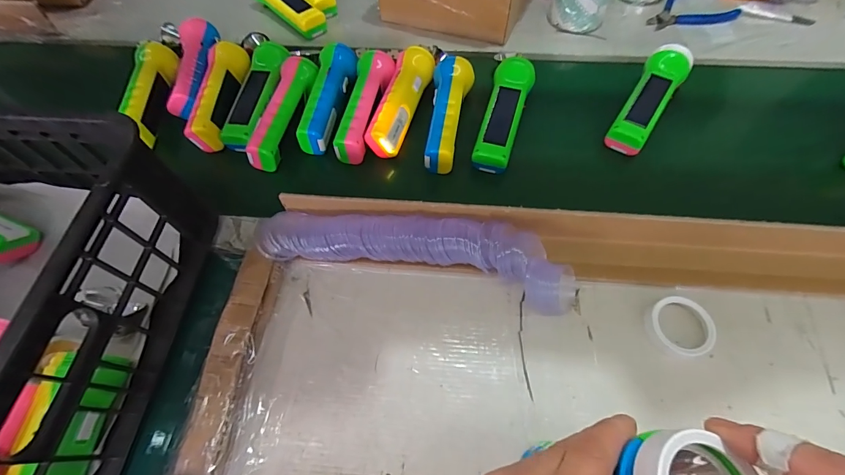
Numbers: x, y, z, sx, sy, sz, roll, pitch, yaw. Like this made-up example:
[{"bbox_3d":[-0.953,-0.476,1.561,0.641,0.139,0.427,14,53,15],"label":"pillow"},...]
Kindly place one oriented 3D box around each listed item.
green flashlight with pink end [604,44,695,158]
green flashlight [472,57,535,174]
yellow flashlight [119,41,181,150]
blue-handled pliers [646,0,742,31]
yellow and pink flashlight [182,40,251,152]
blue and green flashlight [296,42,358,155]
[{"bbox_3d":[0.286,-0.175,0.467,0.049,0.043,0.160,29,66,16],"label":"green flashlight with pink end"},{"bbox_3d":[0.102,-0.154,0.462,0.046,0.041,0.158,14,63,10],"label":"green flashlight"},{"bbox_3d":[-0.366,-0.205,0.505,0.048,0.039,0.188,-6,61,-1],"label":"yellow flashlight"},{"bbox_3d":[0.418,-0.356,0.584,0.143,0.011,0.100,-32,65,-15],"label":"blue-handled pliers"},{"bbox_3d":[-0.270,-0.189,0.498,0.047,0.036,0.172,12,59,-21],"label":"yellow and pink flashlight"},{"bbox_3d":[-0.121,-0.183,0.486,0.045,0.041,0.163,4,61,4],"label":"blue and green flashlight"}]

